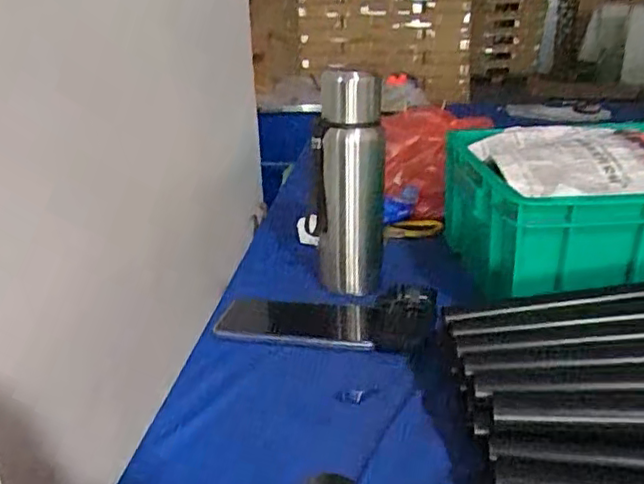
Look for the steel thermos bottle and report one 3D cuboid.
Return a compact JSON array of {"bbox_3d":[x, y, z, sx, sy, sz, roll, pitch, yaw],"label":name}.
[{"bbox_3d":[0.033,-0.066,0.674,0.066,0.228,0.064,0,21,6],"label":"steel thermos bottle"}]

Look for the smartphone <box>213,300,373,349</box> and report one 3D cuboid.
[{"bbox_3d":[-0.028,0.082,0.637,0.153,0.014,0.086,1,21,11],"label":"smartphone"}]

